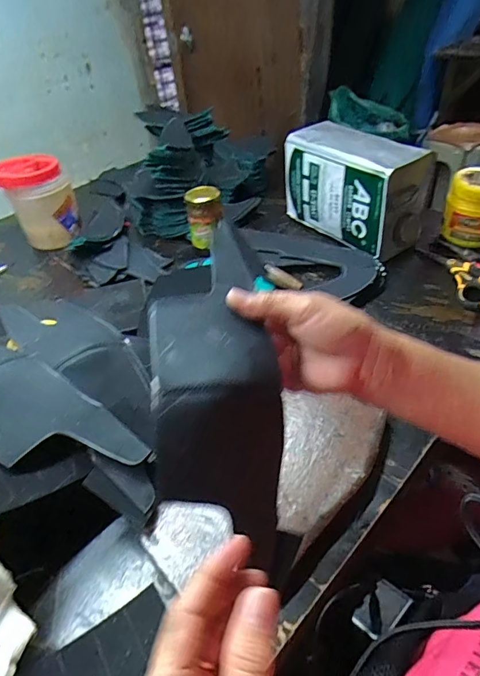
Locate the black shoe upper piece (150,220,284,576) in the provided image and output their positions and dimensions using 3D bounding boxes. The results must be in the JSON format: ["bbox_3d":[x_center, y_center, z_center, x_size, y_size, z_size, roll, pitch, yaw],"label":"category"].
[{"bbox_3d":[-0.015,0.021,0.333,0.082,0.106,0.208,-6,41,2],"label":"black shoe upper piece"}]

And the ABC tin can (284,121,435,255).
[{"bbox_3d":[0.193,-0.261,0.760,0.112,0.161,0.248,-27,45,-21],"label":"ABC tin can"}]

